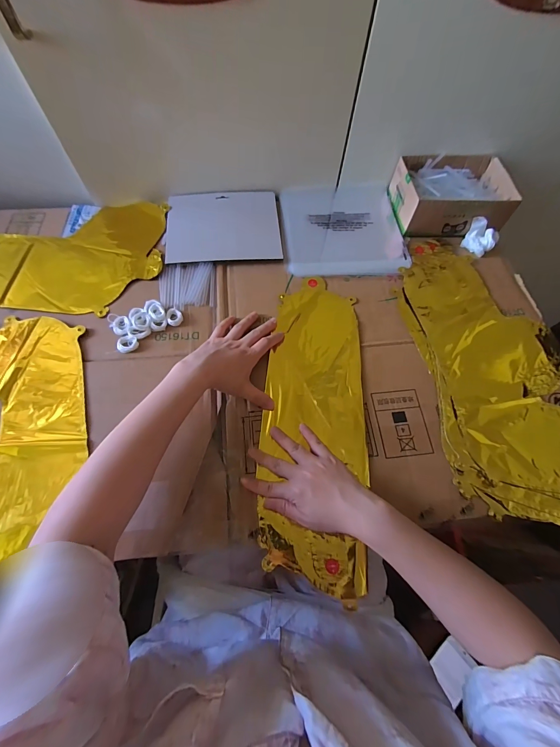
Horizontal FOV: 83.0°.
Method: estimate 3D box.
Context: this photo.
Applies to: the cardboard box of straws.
[{"bbox_3d":[0.306,-0.319,0.569,0.184,0.061,0.142,-3,66,-4],"label":"cardboard box of straws"}]

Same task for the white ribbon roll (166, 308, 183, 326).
[{"bbox_3d":[-0.157,-0.085,0.471,0.023,0.006,0.028,-11,67,-8],"label":"white ribbon roll"}]

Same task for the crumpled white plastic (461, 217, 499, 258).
[{"bbox_3d":[0.349,-0.236,0.547,0.052,0.034,0.041,31,68,11],"label":"crumpled white plastic"}]

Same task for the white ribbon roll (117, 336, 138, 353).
[{"bbox_3d":[-0.217,-0.043,0.448,0.027,0.004,0.026,1,65,-2],"label":"white ribbon roll"}]

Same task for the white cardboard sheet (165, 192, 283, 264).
[{"bbox_3d":[-0.097,-0.256,0.547,0.189,0.006,0.153,-4,66,-3],"label":"white cardboard sheet"}]

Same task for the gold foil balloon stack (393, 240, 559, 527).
[{"bbox_3d":[0.318,-0.017,0.464,0.221,0.018,0.456,-6,66,-5],"label":"gold foil balloon stack"}]

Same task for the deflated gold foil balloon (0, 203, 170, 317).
[{"bbox_3d":[-0.392,-0.203,0.523,0.386,0.015,0.234,4,65,-1],"label":"deflated gold foil balloon"}]

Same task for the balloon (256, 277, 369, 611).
[{"bbox_3d":[0.048,0.050,0.434,0.134,0.013,0.421,4,66,-1],"label":"balloon"}]

